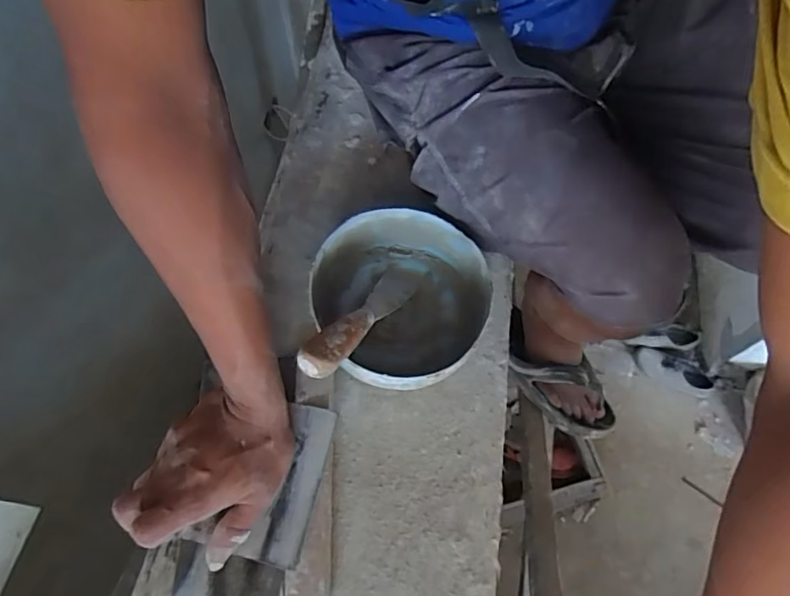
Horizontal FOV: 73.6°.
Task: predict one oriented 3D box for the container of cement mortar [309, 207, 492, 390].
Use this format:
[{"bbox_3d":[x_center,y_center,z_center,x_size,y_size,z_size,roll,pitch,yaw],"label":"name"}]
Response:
[{"bbox_3d":[0.010,-0.002,0.487,0.157,0.067,0.162,1,62,-1],"label":"container of cement mortar"}]

